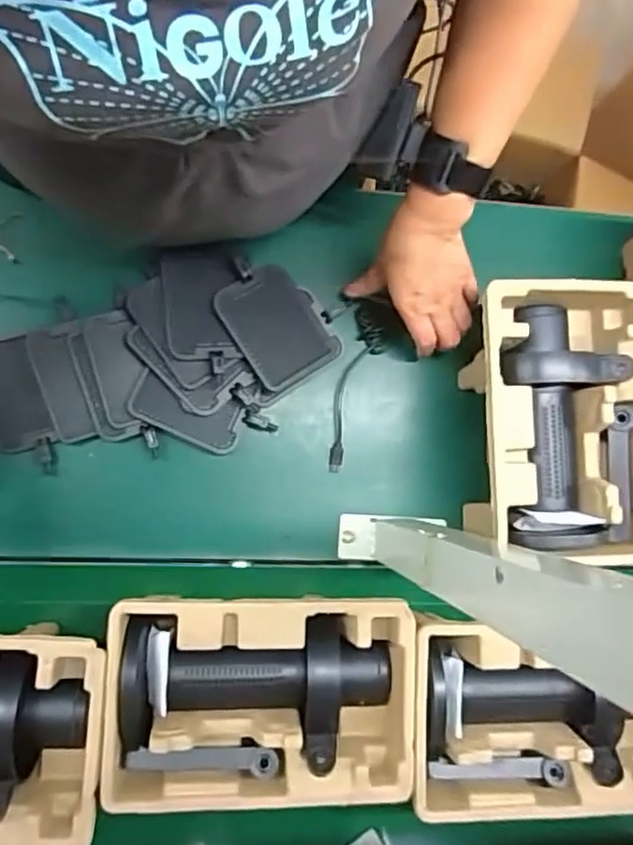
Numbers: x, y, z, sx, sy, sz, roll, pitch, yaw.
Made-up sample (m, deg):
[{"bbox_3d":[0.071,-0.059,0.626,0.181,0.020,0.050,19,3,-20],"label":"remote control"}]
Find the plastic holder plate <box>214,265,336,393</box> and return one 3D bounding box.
[{"bbox_3d":[-0.036,-0.086,0.580,0.079,0.006,0.096,-33,92,-21],"label":"plastic holder plate"}]

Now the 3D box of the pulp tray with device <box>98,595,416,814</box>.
[{"bbox_3d":[-0.038,0.209,0.499,0.224,0.078,0.148,0,77,2],"label":"pulp tray with device"}]

